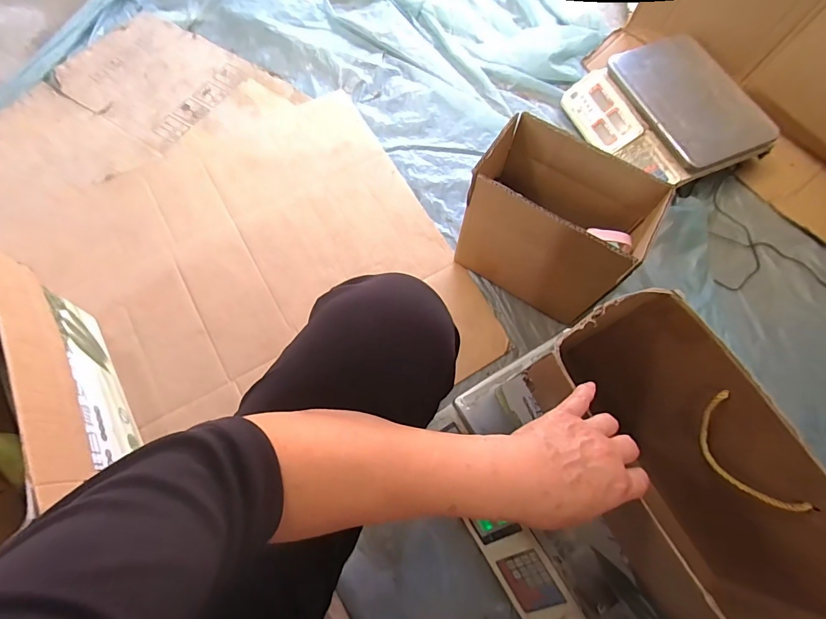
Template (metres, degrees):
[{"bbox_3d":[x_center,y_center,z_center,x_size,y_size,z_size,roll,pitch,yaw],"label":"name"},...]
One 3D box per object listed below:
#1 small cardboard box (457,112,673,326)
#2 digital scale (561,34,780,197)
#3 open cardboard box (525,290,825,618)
[{"bbox_3d":[0.225,-0.134,0.713,0.258,0.248,0.164,31,72,10],"label":"small cardboard box"},{"bbox_3d":[0.549,-0.431,0.908,0.284,0.121,0.344,-24,72,-10],"label":"digital scale"},{"bbox_3d":[0.273,0.197,0.468,0.166,0.241,0.366,-24,72,-10],"label":"open cardboard box"}]

